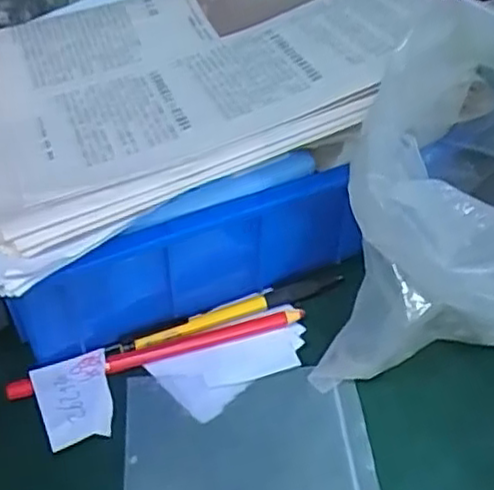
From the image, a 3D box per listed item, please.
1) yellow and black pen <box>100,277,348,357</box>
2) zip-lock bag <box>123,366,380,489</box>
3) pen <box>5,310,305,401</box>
[{"bbox_3d":[-0.011,0.040,0.404,0.145,0.008,0.011,-16,47,-16],"label":"yellow and black pen"},{"bbox_3d":[0.000,0.099,0.351,0.122,0.006,0.074,-4,46,-2],"label":"zip-lock bag"},{"bbox_3d":[-0.049,0.059,0.384,0.167,0.007,0.010,-12,46,-12],"label":"pen"}]

